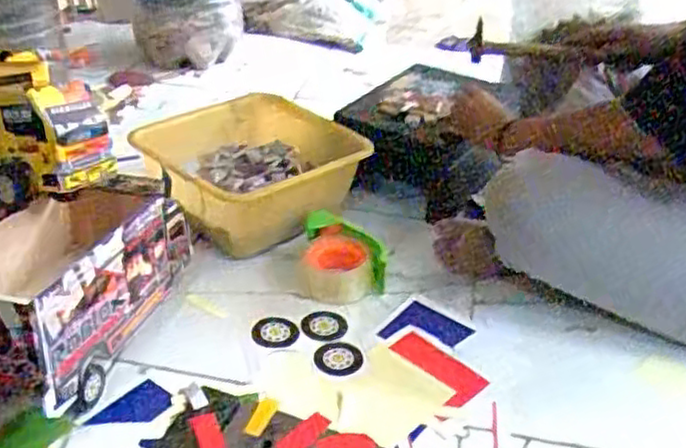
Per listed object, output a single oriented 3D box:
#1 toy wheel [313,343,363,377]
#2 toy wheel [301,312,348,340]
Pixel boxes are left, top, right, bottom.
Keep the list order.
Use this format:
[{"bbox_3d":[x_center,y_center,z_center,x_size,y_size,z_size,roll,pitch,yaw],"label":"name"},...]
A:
[{"bbox_3d":[-0.005,0.160,0.870,0.058,0.009,0.054,1,33,-1],"label":"toy wheel"},{"bbox_3d":[-0.023,0.129,0.922,0.056,0.010,0.049,-6,33,-12],"label":"toy wheel"}]

